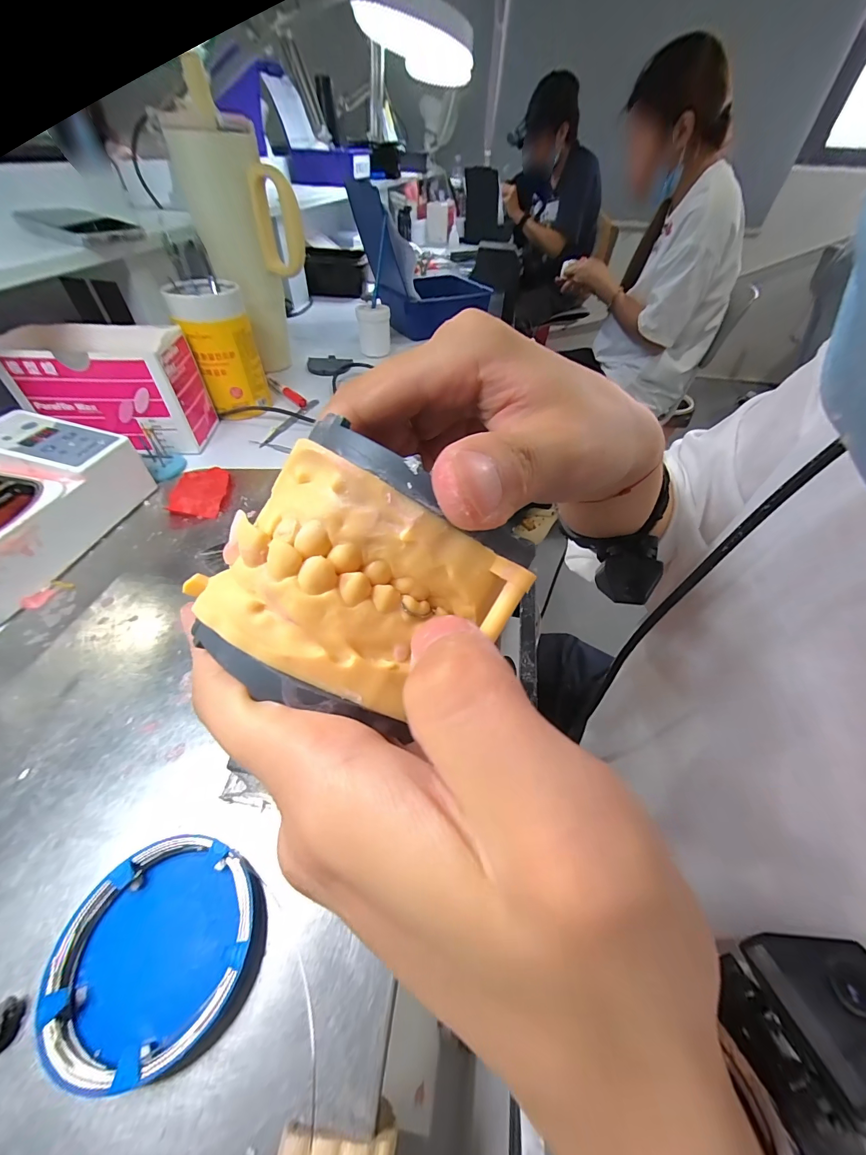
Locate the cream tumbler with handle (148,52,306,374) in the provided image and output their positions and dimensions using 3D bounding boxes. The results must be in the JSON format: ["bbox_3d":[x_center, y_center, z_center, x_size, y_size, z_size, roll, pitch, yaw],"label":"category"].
[{"bbox_3d":[-0.230,-0.418,0.500,0.121,0.283,0.091,-10,49,-11],"label":"cream tumbler with handle"}]

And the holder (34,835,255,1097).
[{"bbox_3d":[-0.122,0.162,0.168,0.073,0.015,0.076,1,48,-1],"label":"holder"}]

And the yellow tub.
[{"bbox_3d":[-0.258,-0.277,0.475,0.077,0.134,0.084,-18,51,-17],"label":"yellow tub"}]

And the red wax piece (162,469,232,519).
[{"bbox_3d":[-0.238,-0.091,0.392,0.053,0.010,0.086,-7,49,-8],"label":"red wax piece"}]

